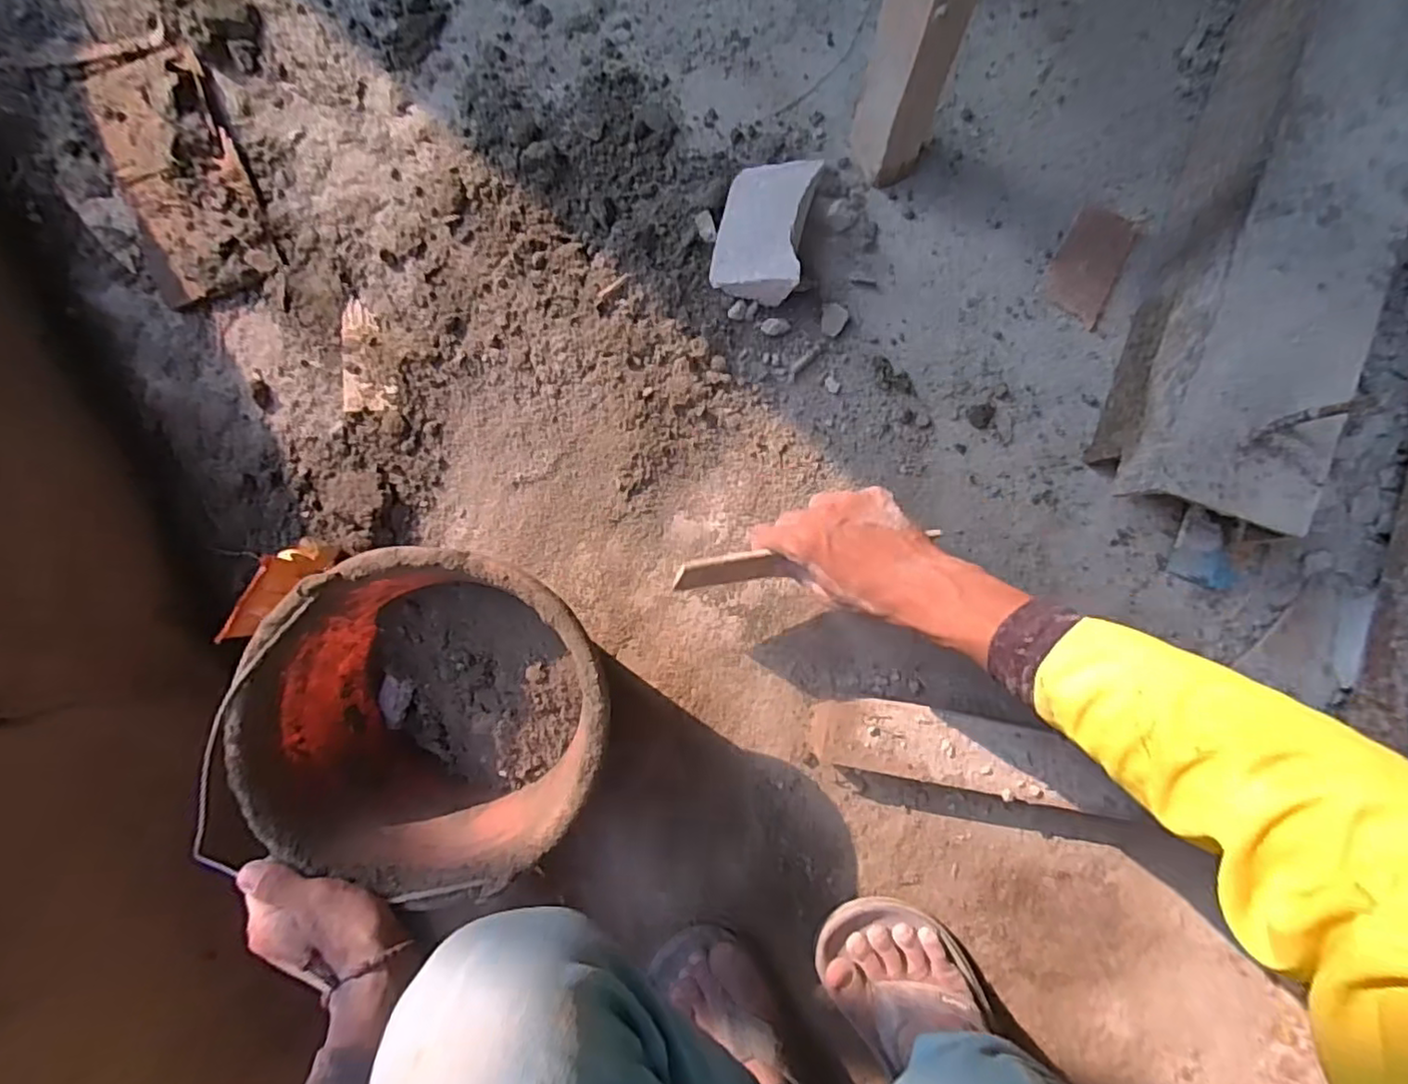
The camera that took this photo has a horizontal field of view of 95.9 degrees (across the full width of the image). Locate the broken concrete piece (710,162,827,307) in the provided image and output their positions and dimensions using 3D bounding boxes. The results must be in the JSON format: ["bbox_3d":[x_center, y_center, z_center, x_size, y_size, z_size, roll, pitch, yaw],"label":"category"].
[{"bbox_3d":[0.051,-0.275,0.571,0.076,0.068,0.113,11,88,2],"label":"broken concrete piece"}]

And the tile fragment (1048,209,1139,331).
[{"bbox_3d":[0.364,-0.262,0.597,0.062,0.014,0.102,31,89,2],"label":"tile fragment"}]

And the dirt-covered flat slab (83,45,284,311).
[{"bbox_3d":[-0.504,-0.354,0.612,0.117,0.016,0.255,-22,87,0],"label":"dirt-covered flat slab"}]

